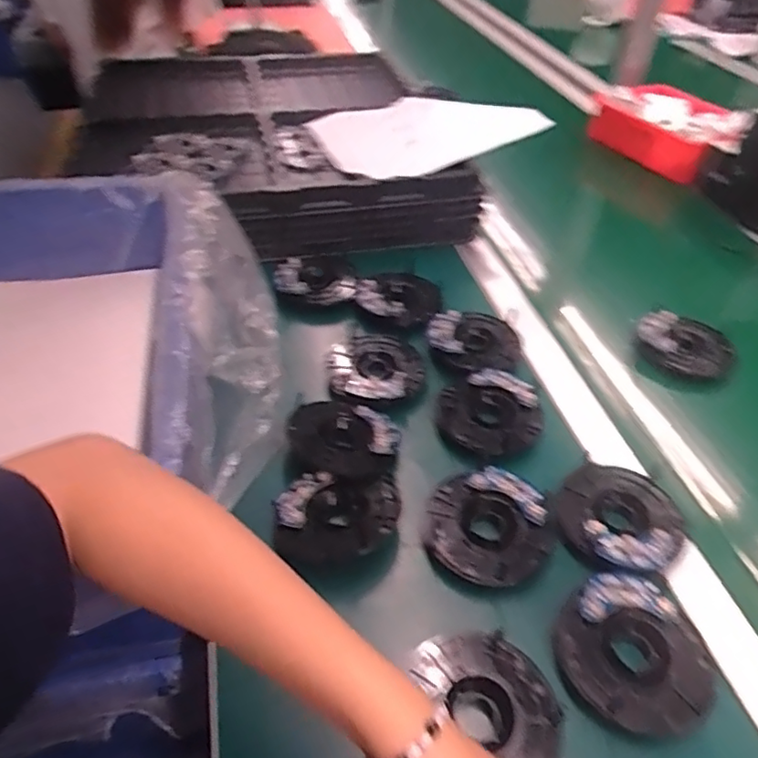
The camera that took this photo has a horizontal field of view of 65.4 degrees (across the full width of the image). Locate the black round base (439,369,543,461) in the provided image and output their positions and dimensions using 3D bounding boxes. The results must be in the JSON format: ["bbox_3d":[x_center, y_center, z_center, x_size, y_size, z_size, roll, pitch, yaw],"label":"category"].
[{"bbox_3d":[0.108,0.029,0.563,0.093,0.017,0.095,1,44,-1],"label":"black round base"}]

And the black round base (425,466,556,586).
[{"bbox_3d":[0.087,0.116,0.474,0.094,0.021,0.092,1,44,-1],"label":"black round base"}]

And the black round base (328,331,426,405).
[{"bbox_3d":[-0.002,-0.013,0.604,0.094,0.020,0.107,-4,45,-7],"label":"black round base"}]

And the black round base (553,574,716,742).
[{"bbox_3d":[0.171,0.187,0.399,0.093,0.017,0.098,1,44,-1],"label":"black round base"}]

